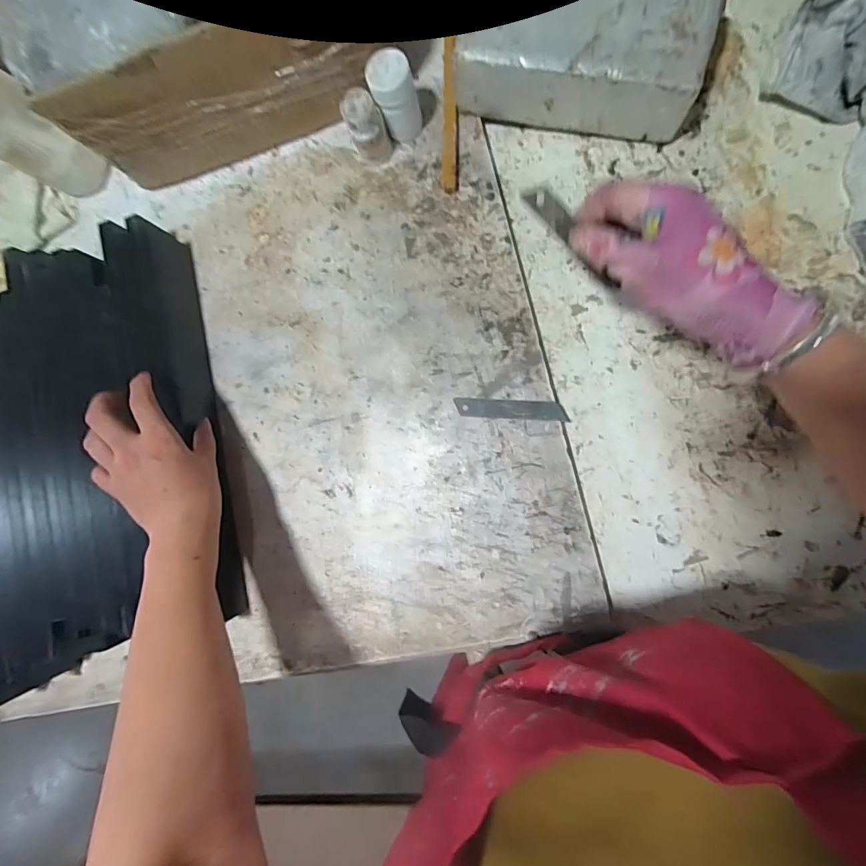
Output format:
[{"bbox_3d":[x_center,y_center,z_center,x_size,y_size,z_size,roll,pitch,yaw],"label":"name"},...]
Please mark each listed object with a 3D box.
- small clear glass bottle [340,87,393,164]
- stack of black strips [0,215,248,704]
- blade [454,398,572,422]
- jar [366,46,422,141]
[{"bbox_3d":[-0.060,-0.284,0.397,0.033,0.061,0.031,0,87,9],"label":"small clear glass bottle"},{"bbox_3d":[-0.562,0.090,0.480,0.752,0.062,0.424,-21,84,8],"label":"stack of black strips"},{"bbox_3d":[0.073,-0.022,0.392,0.103,0.004,0.018,3,88,9],"label":"blade"},{"bbox_3d":[-0.033,-0.305,0.389,0.038,0.065,0.037,0,87,9],"label":"jar"}]

